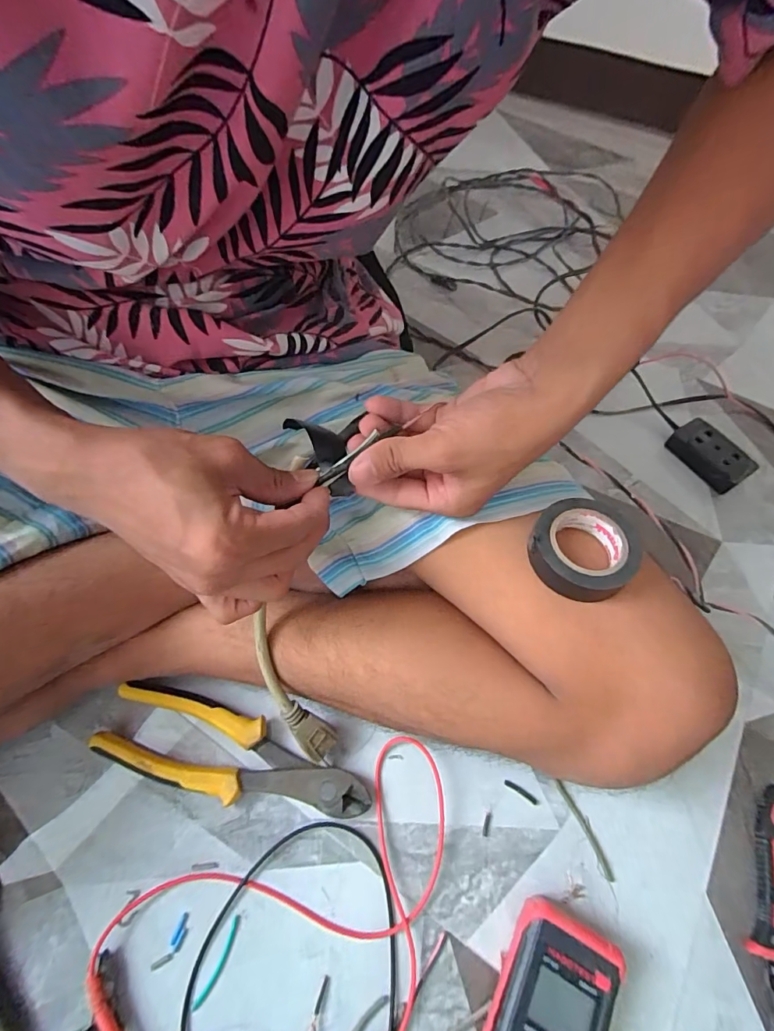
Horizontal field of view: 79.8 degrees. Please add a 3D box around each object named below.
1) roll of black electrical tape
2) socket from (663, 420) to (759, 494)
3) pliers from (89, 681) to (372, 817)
[{"bbox_3d":[0.112,0.019,0.270,0.057,0.026,0.060,1,61,-1],"label":"roll of black electrical tape"},{"bbox_3d":[0.336,-0.064,0.483,0.041,0.029,0.077,-26,65,-16],"label":"socket"},{"bbox_3d":[-0.109,0.174,0.333,0.192,0.020,0.054,17,62,6],"label":"pliers"}]

